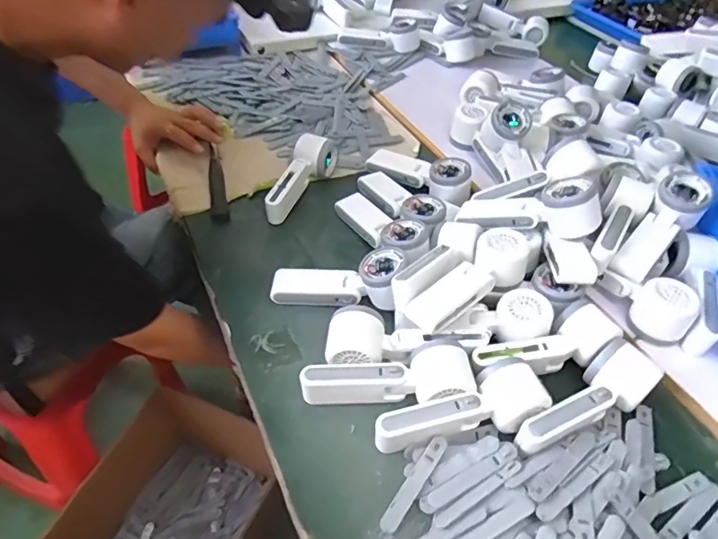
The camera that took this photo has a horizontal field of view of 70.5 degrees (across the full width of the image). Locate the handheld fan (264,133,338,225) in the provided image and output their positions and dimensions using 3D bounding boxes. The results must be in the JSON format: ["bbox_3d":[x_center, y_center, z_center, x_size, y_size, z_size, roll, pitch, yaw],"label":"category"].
[{"bbox_3d":[-0.084,-0.138,0.721,0.053,0.052,0.163,18,47,11],"label":"handheld fan"}]

